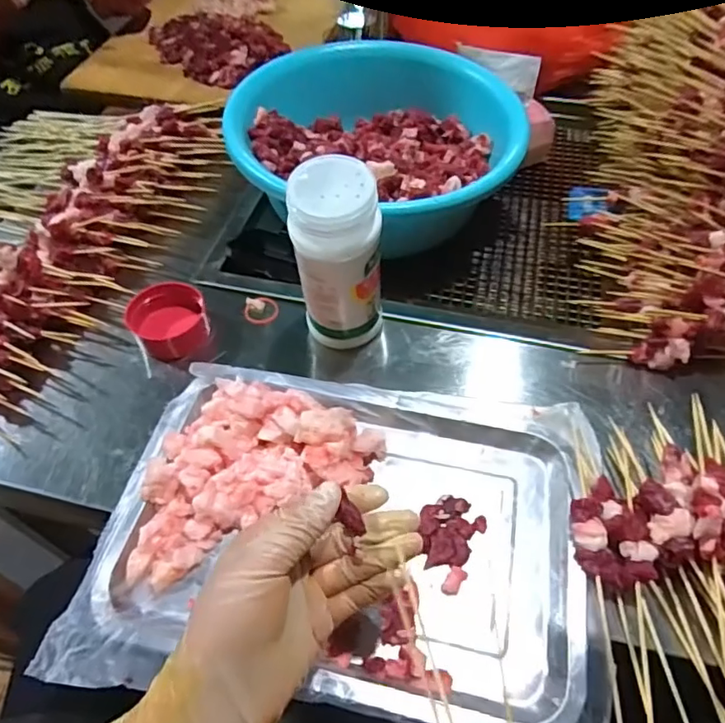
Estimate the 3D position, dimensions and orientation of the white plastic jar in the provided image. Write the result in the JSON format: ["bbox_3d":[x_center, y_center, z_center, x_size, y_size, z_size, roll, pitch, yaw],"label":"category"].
[{"bbox_3d":[-0.017,-0.070,0.424,0.062,0.162,0.052,-1,54,0],"label":"white plastic jar"}]

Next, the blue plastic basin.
[{"bbox_3d":[0.024,-0.218,0.574,0.263,0.103,0.263,-1,54,1],"label":"blue plastic basin"}]

